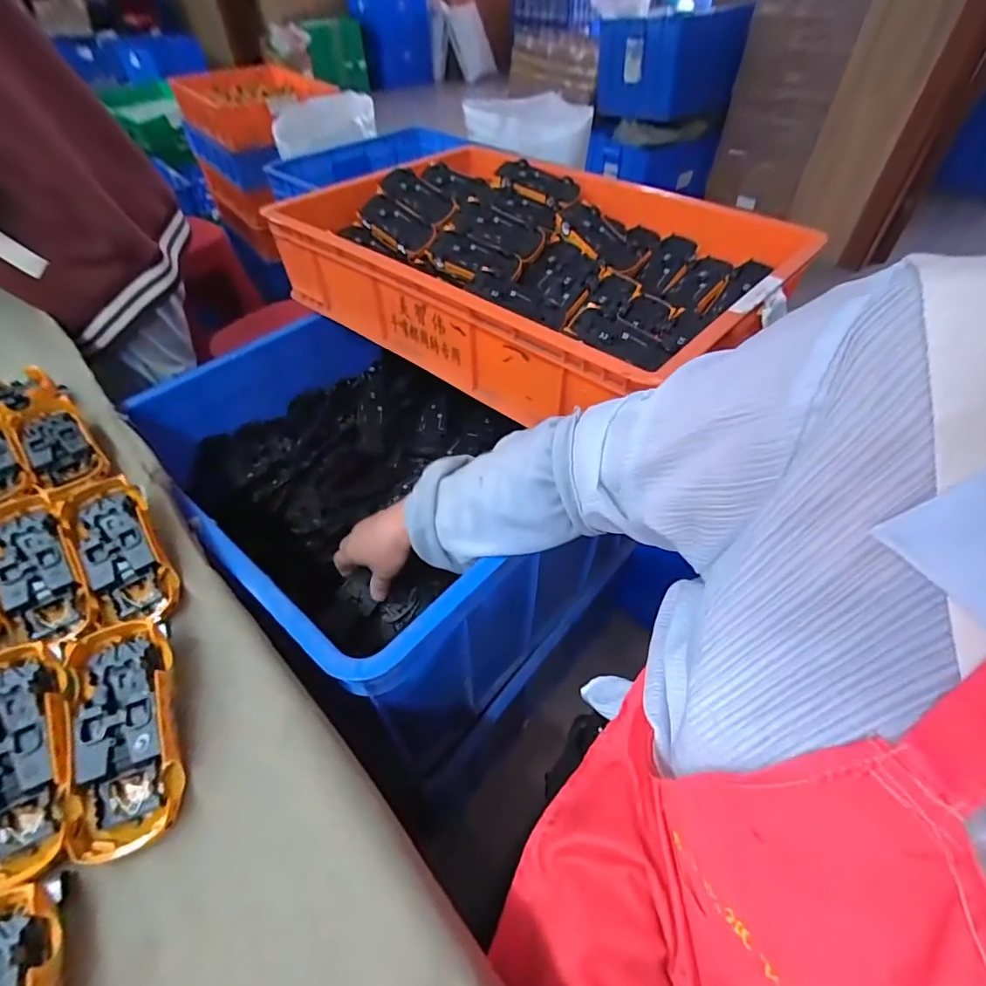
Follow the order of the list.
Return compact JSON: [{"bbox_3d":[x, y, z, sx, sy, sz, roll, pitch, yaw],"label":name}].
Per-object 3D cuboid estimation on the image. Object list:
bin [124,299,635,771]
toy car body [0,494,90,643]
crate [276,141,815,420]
[{"bbox_3d":[-0.150,0.019,0.689,0.515,0.337,0.367,37,58,28],"label":"bin"},{"bbox_3d":[-0.349,0.055,0.383,0.051,0.021,0.133,-29,70,-22],"label":"toy car body"},{"bbox_3d":[0.045,-0.317,0.672,0.601,0.131,0.406,33,57,26],"label":"crate"}]

